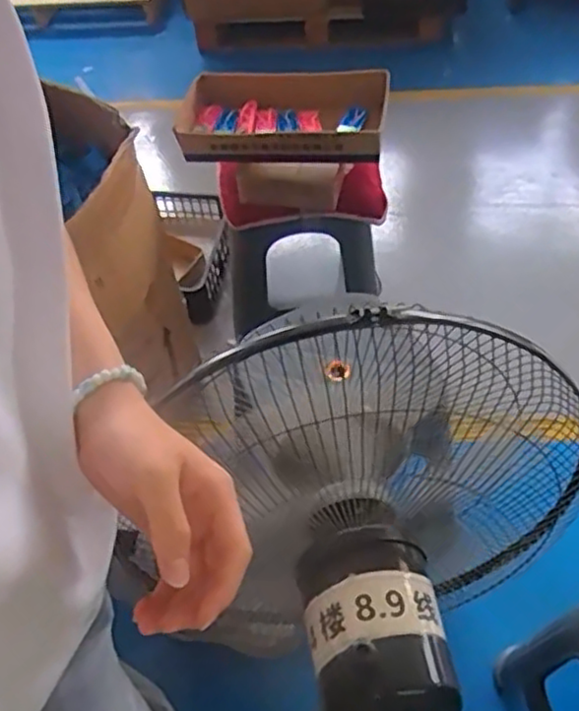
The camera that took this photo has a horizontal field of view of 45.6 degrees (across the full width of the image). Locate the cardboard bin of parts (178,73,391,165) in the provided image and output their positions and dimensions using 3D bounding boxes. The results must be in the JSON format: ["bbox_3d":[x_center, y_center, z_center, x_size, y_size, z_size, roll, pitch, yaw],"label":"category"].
[{"bbox_3d":[-0.013,-0.500,1.506,0.439,0.100,0.319,2,52,7],"label":"cardboard bin of parts"}]

